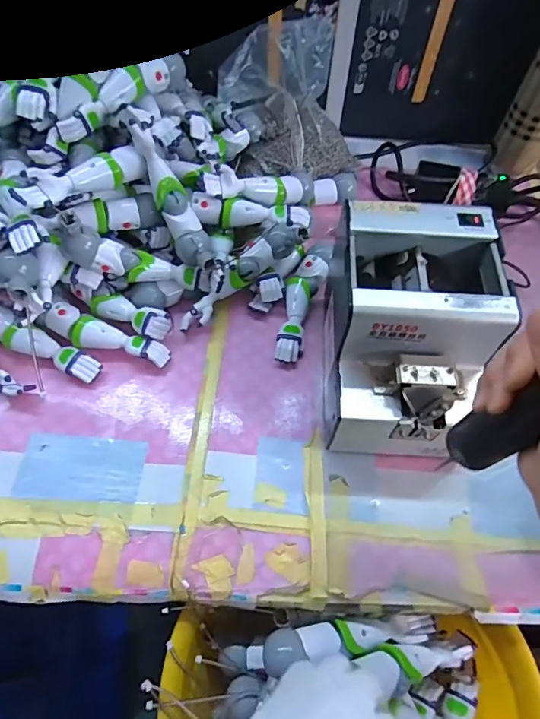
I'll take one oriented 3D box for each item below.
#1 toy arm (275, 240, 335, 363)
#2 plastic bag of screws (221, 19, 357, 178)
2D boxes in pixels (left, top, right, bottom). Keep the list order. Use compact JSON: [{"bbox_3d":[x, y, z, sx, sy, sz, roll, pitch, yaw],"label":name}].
[{"bbox_3d":[0.034,-0.066,0.483,0.035,0.033,0.149,16,60,6],"label":"toy arm"},{"bbox_3d":[0.025,-0.313,0.558,0.159,0.117,0.144,-15,63,-11],"label":"plastic bag of screws"}]

